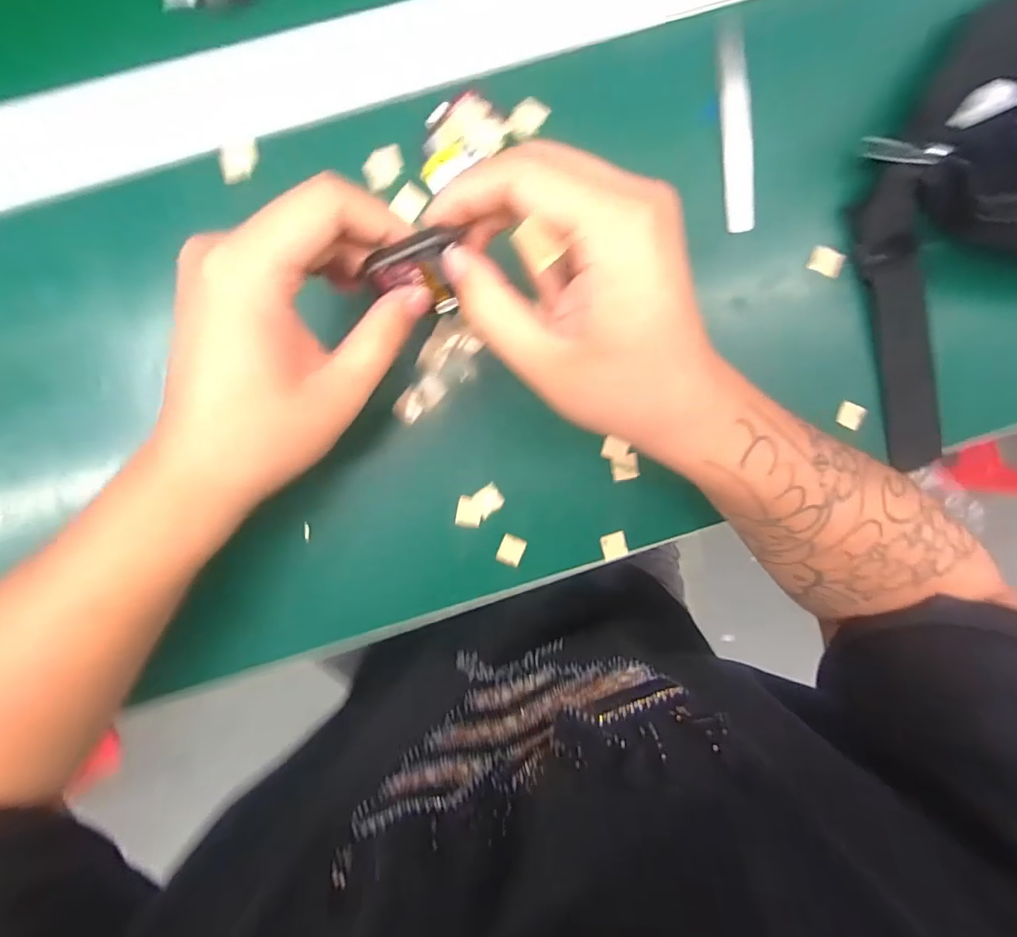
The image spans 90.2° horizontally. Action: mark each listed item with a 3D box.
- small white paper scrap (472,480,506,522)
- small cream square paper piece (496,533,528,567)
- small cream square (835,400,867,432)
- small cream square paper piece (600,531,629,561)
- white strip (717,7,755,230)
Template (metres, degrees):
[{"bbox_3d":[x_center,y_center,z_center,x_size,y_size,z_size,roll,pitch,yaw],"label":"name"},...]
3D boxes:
[{"bbox_3d":[-0.012,0.021,0.319,0.019,0.004,0.017,-37,98,1],"label":"small white paper scrap"},{"bbox_3d":[0.002,0.053,0.325,0.016,0.004,0.018,24,95,-6],"label":"small cream square paper piece"},{"bbox_3d":[0.224,-0.034,0.331,0.020,0.004,0.016,19,95,-6],"label":"small cream square"},{"bbox_3d":[0.070,0.051,0.331,0.016,0.004,0.017,-16,98,-2],"label":"small cream square paper piece"},{"bbox_3d":[0.133,-0.197,0.294,0.016,0.004,0.111,-5,103,16],"label":"white strip"}]

